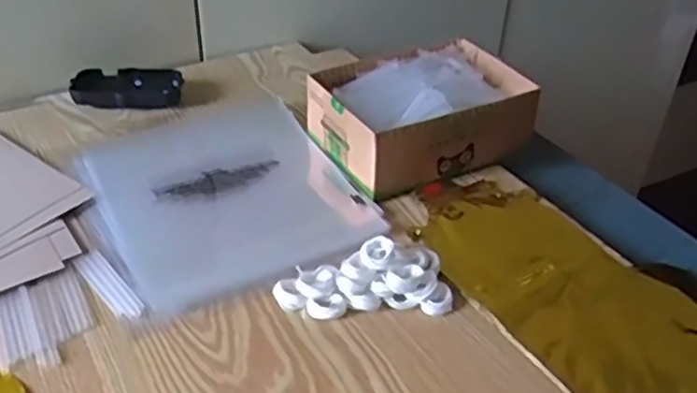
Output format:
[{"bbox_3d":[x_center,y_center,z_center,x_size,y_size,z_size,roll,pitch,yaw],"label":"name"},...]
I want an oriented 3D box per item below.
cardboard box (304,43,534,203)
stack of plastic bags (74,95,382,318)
[{"bbox_3d":[0.068,-0.077,0.659,0.181,0.070,0.131,-19,42,-25],"label":"cardboard box"},{"bbox_3d":[-0.109,-0.010,0.614,0.203,0.013,0.232,-19,42,-25],"label":"stack of plastic bags"}]

